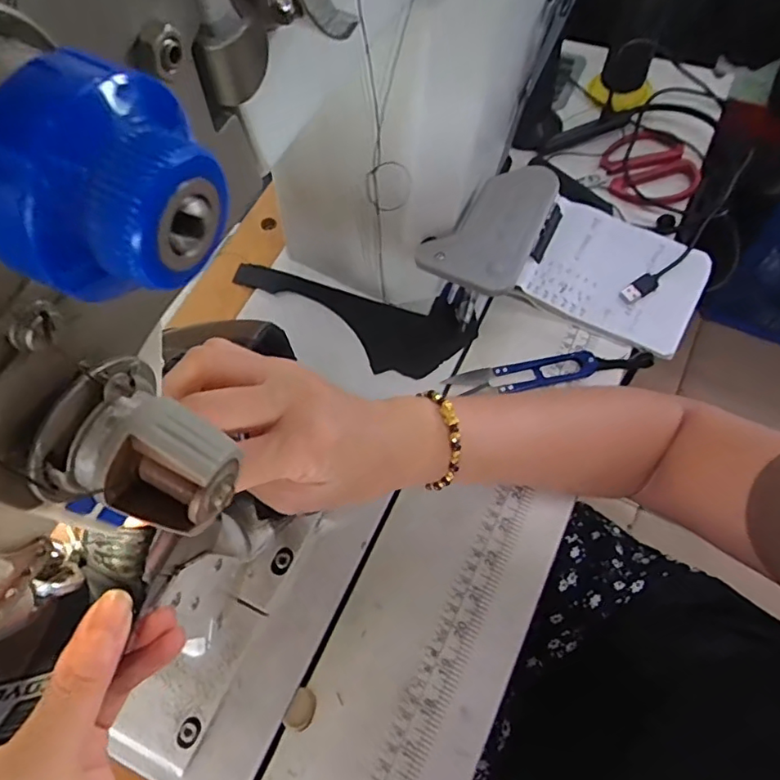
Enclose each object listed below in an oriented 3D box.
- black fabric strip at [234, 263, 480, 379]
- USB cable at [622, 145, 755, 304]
[{"bbox_3d":[-0.034,-0.060,0.462,0.204,0.007,0.073,13,67,11],"label":"black fabric strip"},{"bbox_3d":[0.257,-0.136,0.467,0.019,0.030,0.175,41,75,21],"label":"USB cable"}]

